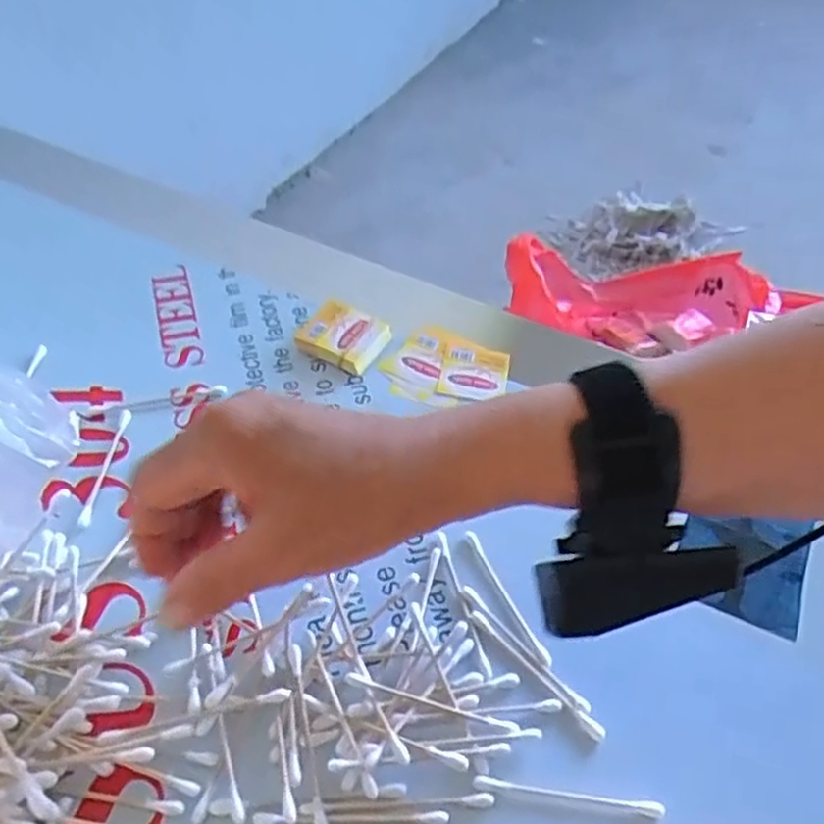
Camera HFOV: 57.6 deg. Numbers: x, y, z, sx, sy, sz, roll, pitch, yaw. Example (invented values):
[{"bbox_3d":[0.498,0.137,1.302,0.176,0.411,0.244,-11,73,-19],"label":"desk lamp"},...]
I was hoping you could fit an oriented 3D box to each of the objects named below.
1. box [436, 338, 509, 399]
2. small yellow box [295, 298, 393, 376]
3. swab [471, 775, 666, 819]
[{"bbox_3d":[0.037,-0.023,0.445,0.039,0.006,0.041,10,48,5],"label":"box"},{"bbox_3d":[-0.042,-0.045,0.455,0.050,0.013,0.042,21,50,14],"label":"small yellow box"},{"bbox_3d":[0.061,0.149,0.292,0.073,0.004,0.005,8,48,3],"label":"swab"}]

